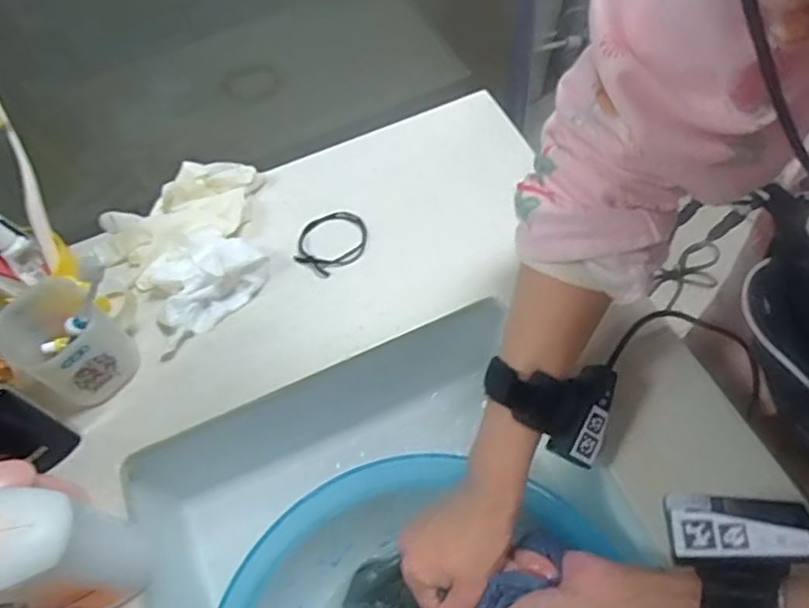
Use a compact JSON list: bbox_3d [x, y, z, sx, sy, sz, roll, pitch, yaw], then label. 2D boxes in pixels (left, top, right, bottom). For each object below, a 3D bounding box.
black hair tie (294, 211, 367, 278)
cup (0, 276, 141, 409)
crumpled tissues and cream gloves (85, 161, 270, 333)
[{"bbox_3d":[-0.069,-0.059,0.572,0.063,0.007,0.068,-2,59,3],"label":"black hair tie"},{"bbox_3d":[-0.267,0.032,0.491,0.072,0.079,0.070,-2,59,3],"label":"cup"},{"bbox_3d":[-0.206,-0.049,0.555,0.153,0.041,0.149,-17,60,-7],"label":"crumpled tissues and cream gloves"}]

